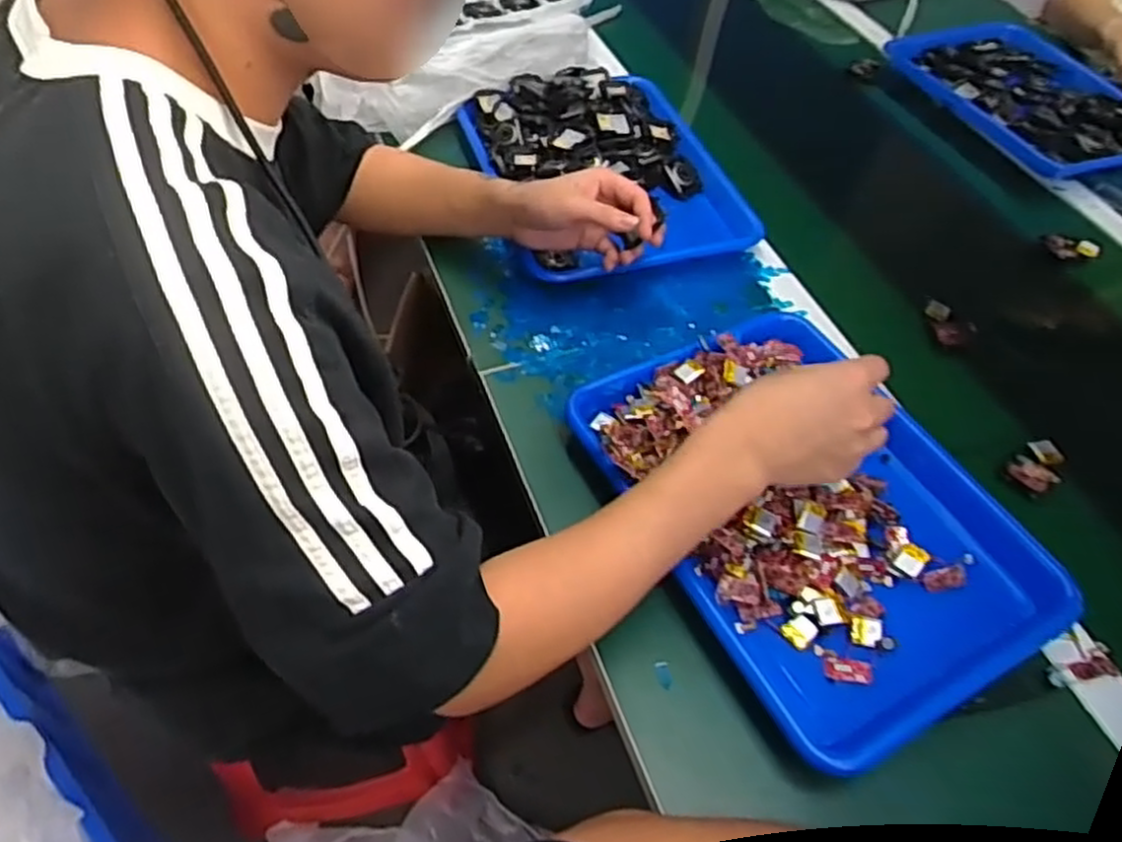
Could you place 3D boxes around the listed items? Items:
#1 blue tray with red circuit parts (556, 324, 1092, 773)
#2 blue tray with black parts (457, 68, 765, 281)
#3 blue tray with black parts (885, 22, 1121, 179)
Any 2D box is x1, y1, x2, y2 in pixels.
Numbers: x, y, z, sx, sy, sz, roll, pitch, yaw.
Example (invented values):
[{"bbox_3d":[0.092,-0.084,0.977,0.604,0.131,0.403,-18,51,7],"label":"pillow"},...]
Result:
[{"bbox_3d":[0.183,0.059,0.592,0.254,0.040,0.339,-22,57,-21],"label":"blue tray with red circuit parts"},{"bbox_3d":[0.039,-0.275,0.841,0.245,0.050,0.314,-14,54,-15],"label":"blue tray with black parts"},{"bbox_3d":[0.553,-0.392,0.915,0.210,0.031,0.316,-16,55,-17],"label":"blue tray with black parts"}]

